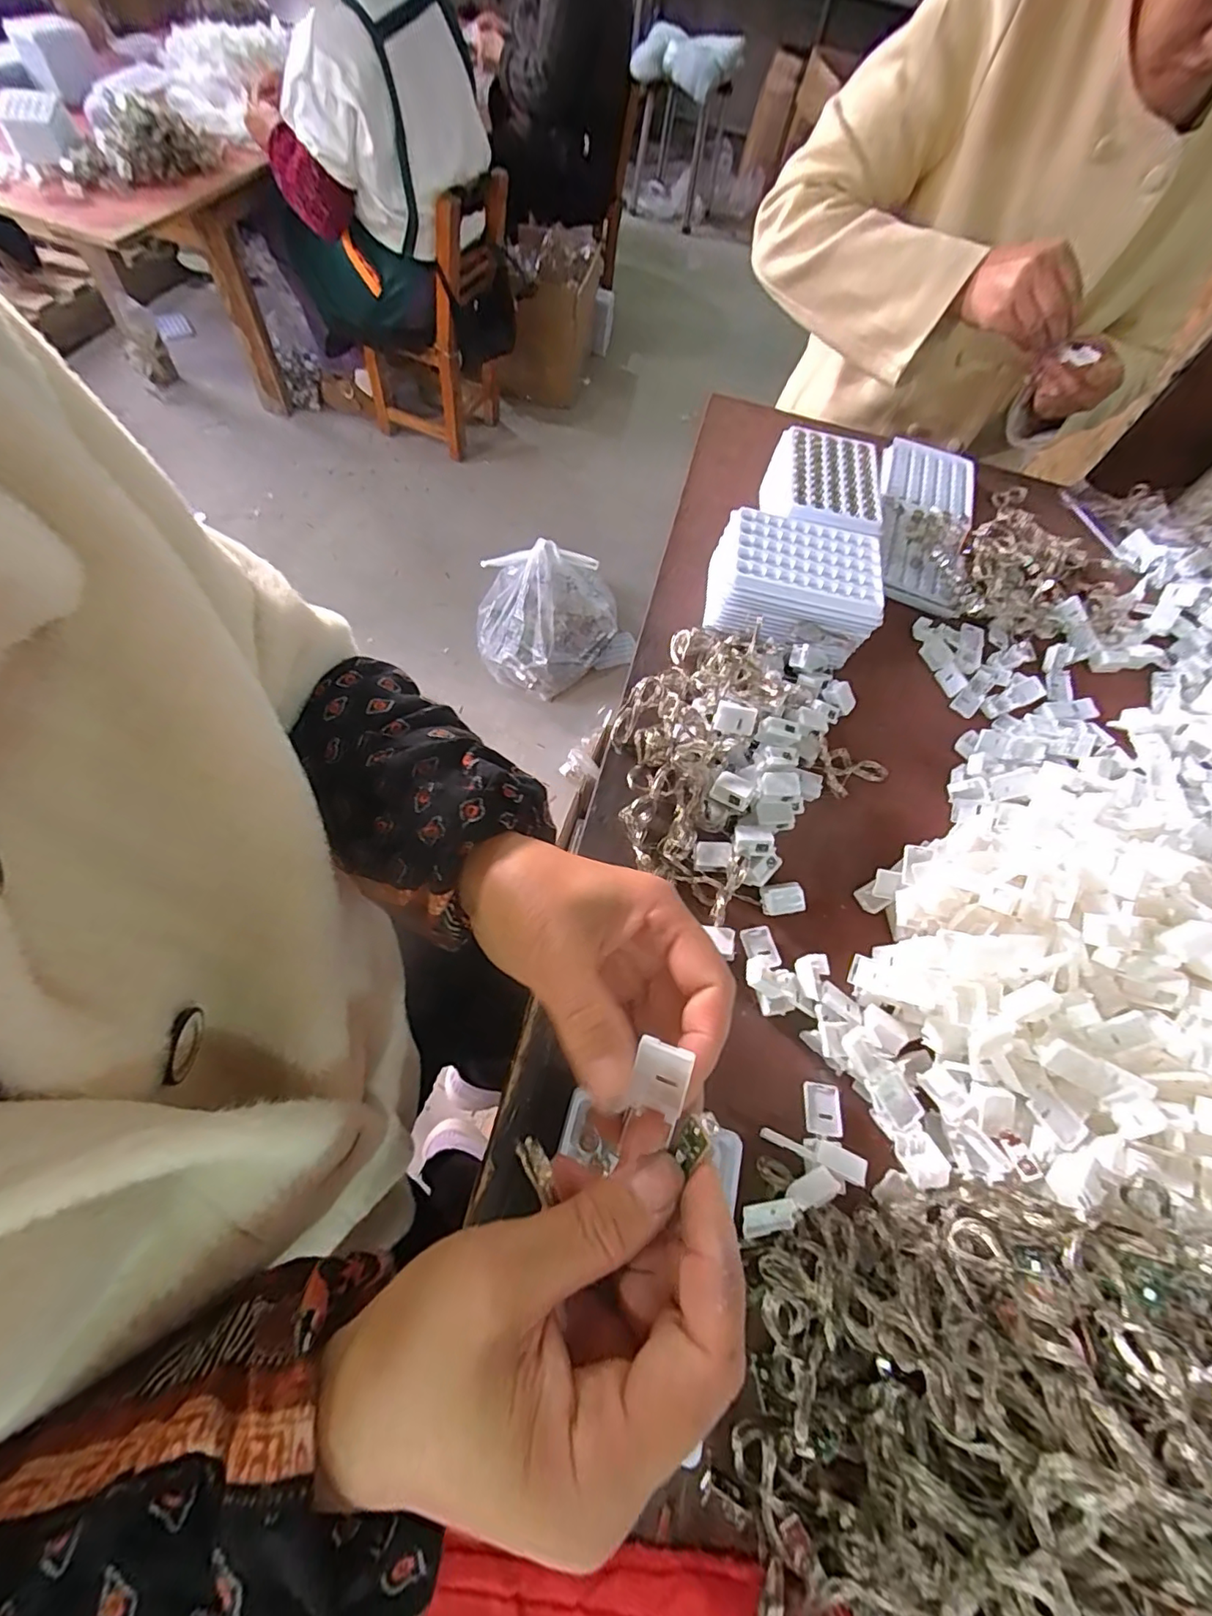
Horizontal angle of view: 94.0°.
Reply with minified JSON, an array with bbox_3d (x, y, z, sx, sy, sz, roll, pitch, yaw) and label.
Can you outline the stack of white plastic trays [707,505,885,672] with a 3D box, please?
[{"bbox_3d":[0.156,-0.188,0.483,0.138,0.062,0.105,12,62,-1],"label":"stack of white plastic trays"}]

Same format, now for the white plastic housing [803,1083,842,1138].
[{"bbox_3d":[0.129,0.179,0.335,0.023,0.005,0.027,9,63,-2],"label":"white plastic housing"}]

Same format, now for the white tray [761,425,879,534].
[{"bbox_3d":[0.202,-0.292,0.541,0.105,0.055,0.147,15,62,1],"label":"white tray"}]

